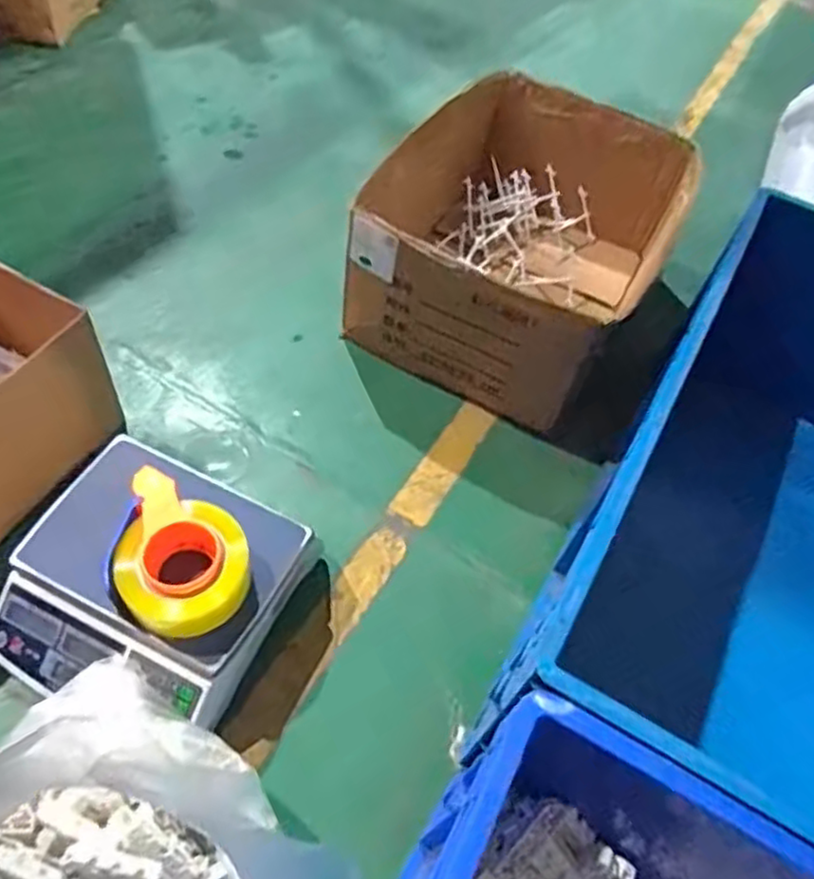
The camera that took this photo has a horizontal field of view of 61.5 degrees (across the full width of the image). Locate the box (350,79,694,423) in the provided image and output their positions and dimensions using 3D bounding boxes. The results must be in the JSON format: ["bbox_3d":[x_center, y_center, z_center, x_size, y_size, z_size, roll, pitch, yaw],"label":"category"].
[{"bbox_3d":[0.204,-0.351,1.174,0.459,0.257,0.612,30,56,14],"label":"box"}]

